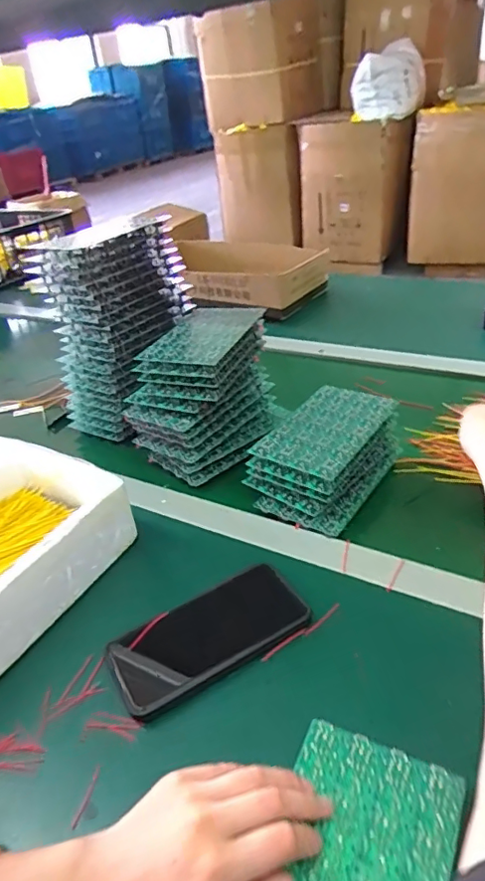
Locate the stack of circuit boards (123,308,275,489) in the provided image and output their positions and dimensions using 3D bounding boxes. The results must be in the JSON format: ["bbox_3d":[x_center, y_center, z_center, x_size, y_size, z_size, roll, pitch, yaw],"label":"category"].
[{"bbox_3d":[-0.047,-0.062,0.710,0.128,0.152,0.191,12,37,28],"label":"stack of circuit boards"}]

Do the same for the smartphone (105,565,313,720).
[{"bbox_3d":[-0.028,0.163,0.470,0.162,0.010,0.079,-23,36,-23],"label":"smartphone"}]

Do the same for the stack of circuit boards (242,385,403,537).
[{"bbox_3d":[0.097,0.015,0.636,0.116,0.069,0.184,18,40,34],"label":"stack of circuit boards"}]

